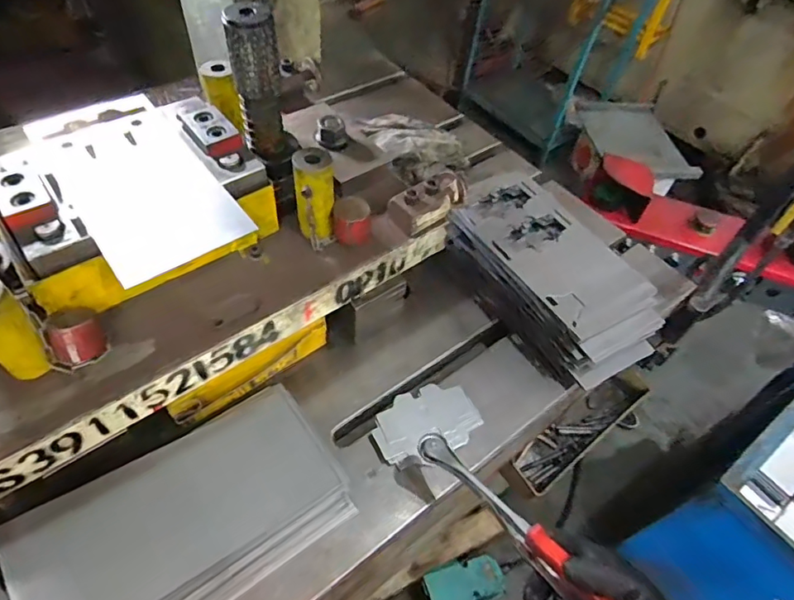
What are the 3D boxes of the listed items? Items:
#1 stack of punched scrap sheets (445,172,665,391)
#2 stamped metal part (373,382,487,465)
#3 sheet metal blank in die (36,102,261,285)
[{"bbox_3d":[0.192,-0.045,0.692,0.159,0.088,0.326,-23,58,-22],"label":"stack of punched scrap sheets"},{"bbox_3d":[0.034,0.139,0.582,0.118,0.008,0.077,-23,58,-21],"label":"stamped metal part"},{"bbox_3d":[-0.241,-0.109,0.485,0.119,0.009,0.211,-31,63,-25],"label":"sheet metal blank in die"}]

